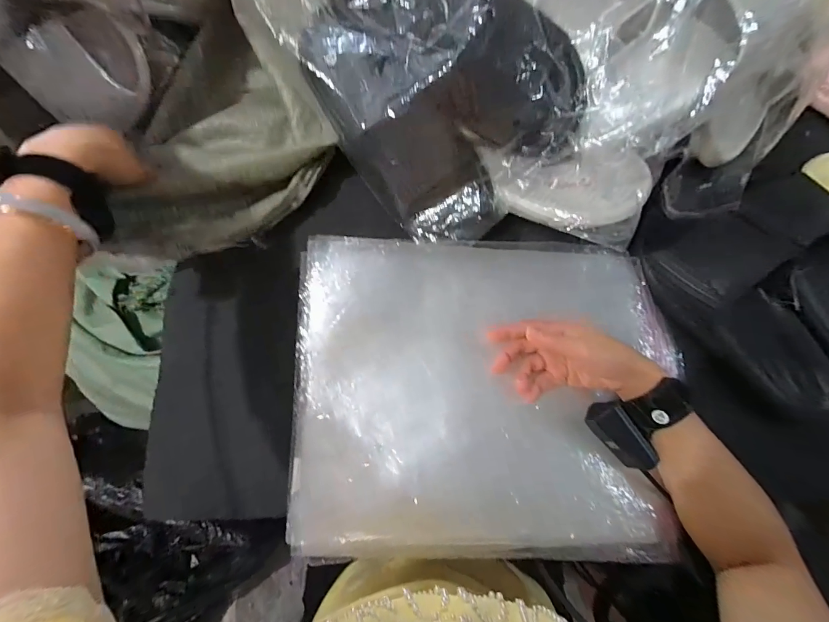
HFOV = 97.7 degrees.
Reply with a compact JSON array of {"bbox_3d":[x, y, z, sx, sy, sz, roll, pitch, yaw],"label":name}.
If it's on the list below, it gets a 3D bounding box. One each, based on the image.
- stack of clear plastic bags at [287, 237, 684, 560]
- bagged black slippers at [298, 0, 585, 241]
[{"bbox_3d":[0.071,0.077,0.372,0.380,0.040,0.304,2,75,-2],"label":"stack of clear plastic bags"},{"bbox_3d":[0.012,-0.197,0.353,0.245,0.070,0.214,25,121,-18],"label":"bagged black slippers"}]

